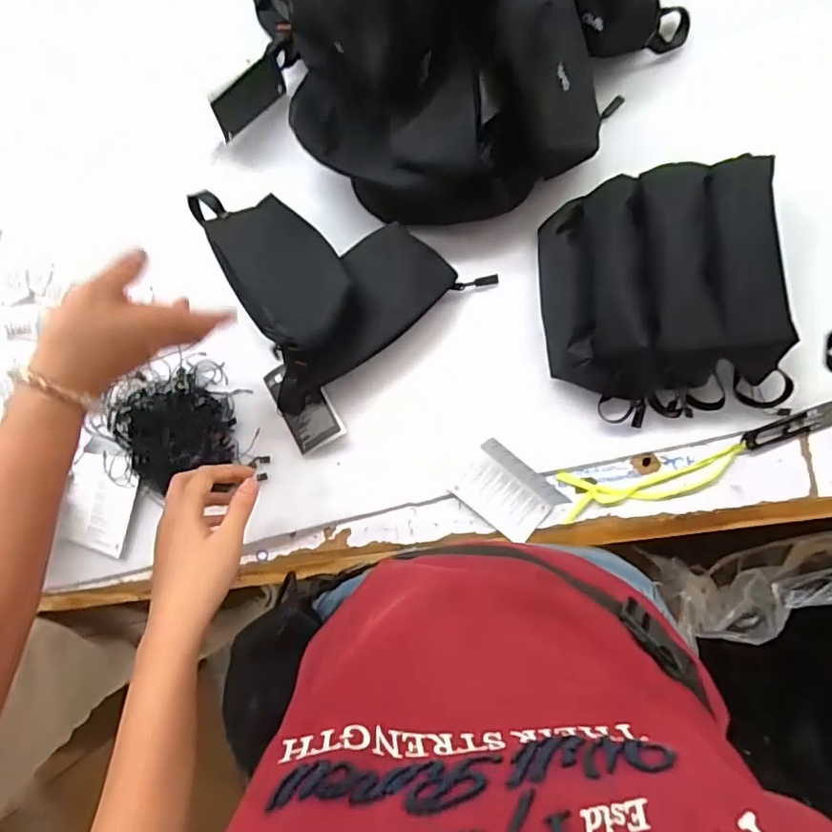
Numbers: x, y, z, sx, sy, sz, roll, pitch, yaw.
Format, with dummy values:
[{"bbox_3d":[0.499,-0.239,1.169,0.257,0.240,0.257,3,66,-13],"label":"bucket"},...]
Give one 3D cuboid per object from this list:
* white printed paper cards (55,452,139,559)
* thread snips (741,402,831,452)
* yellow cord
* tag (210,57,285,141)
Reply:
[{"bbox_3d":[-0.324,0.090,0.565,0.071,0.010,0.094,12,86,12],"label":"white printed paper cards"},{"bbox_3d":[0.344,0.008,0.489,0.094,0.016,0.021,-22,84,4],"label":"thread snips"},{"bbox_3d":[0.220,0.058,0.506,0.168,0.008,0.046,-15,85,5],"label":"yellow cord"},{"bbox_3d":[-0.169,-0.324,0.556,0.008,0.036,0.091,23,69,41],"label":"tag"}]

